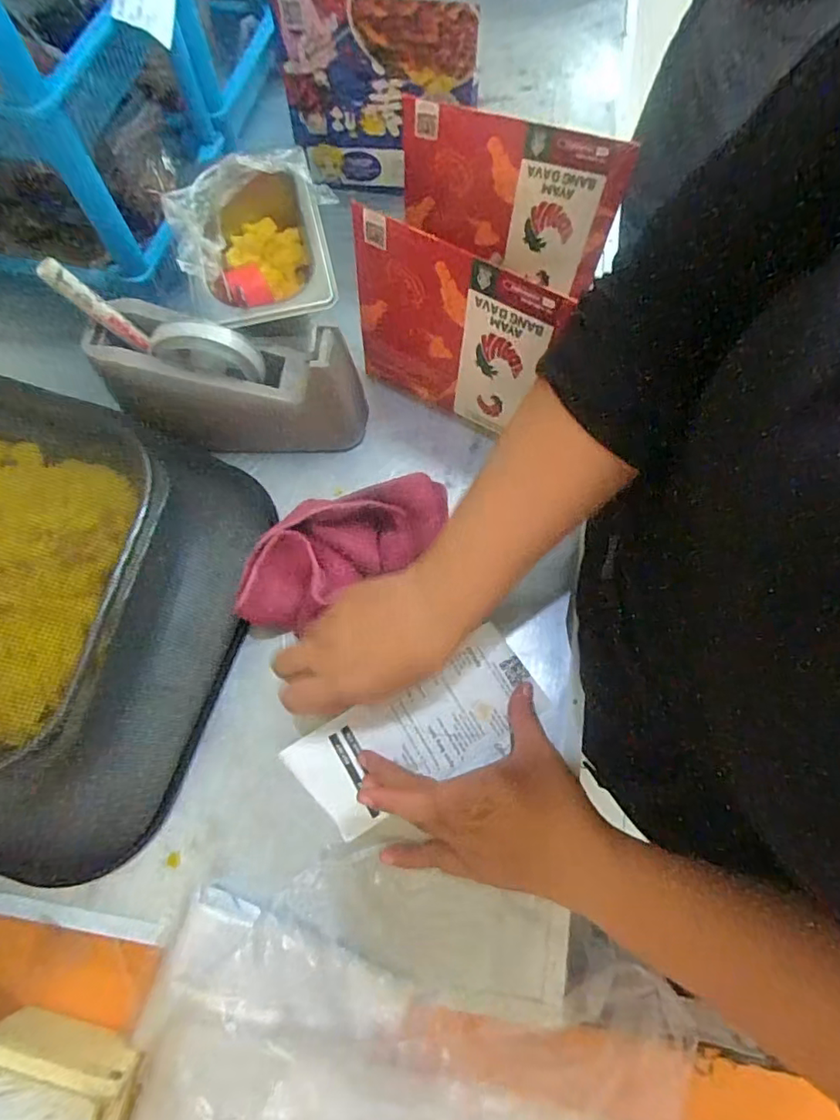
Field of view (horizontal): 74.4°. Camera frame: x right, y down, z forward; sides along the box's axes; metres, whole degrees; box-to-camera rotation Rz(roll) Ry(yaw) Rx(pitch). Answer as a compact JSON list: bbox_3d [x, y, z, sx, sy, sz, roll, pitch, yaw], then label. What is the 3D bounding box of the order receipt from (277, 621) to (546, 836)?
[{"bbox_3d":[0.000,0.124,0.410,0.184,0.008,0.083,-25,72,-9],"label":"order receipt"}]

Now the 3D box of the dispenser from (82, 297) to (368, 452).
[{"bbox_3d":[-0.148,-0.141,0.448,0.201,0.109,0.076,0,71,0],"label":"dispenser"}]

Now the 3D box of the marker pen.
[{"bbox_3d":[-0.232,-0.182,0.398,0.015,0.080,0.013,-1,68,31],"label":"marker pen"}]

